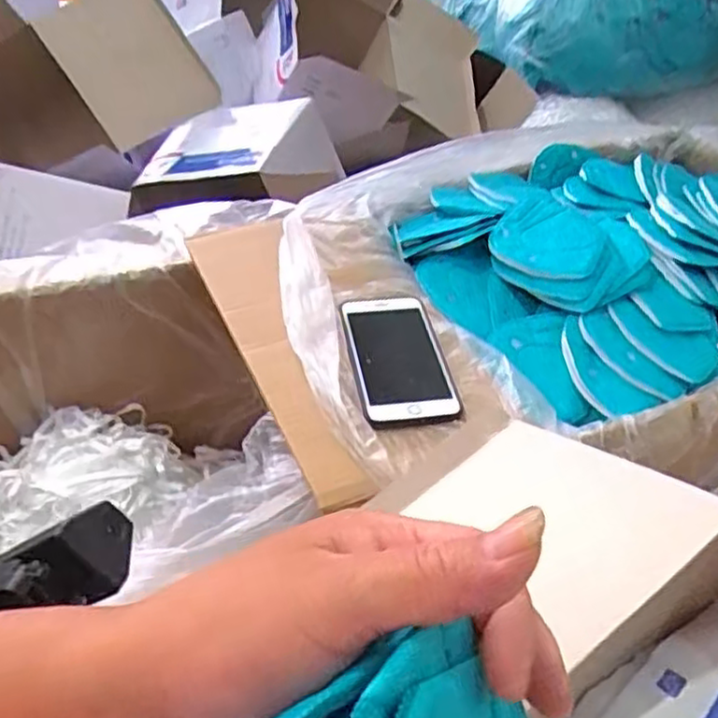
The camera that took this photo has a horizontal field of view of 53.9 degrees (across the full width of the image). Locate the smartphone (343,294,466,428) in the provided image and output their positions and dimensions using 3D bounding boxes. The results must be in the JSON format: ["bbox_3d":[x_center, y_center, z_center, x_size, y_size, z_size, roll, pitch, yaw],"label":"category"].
[{"bbox_3d":[0.035,-0.003,0.614,0.082,0.014,0.155,-6,42,-8],"label":"smartphone"}]

